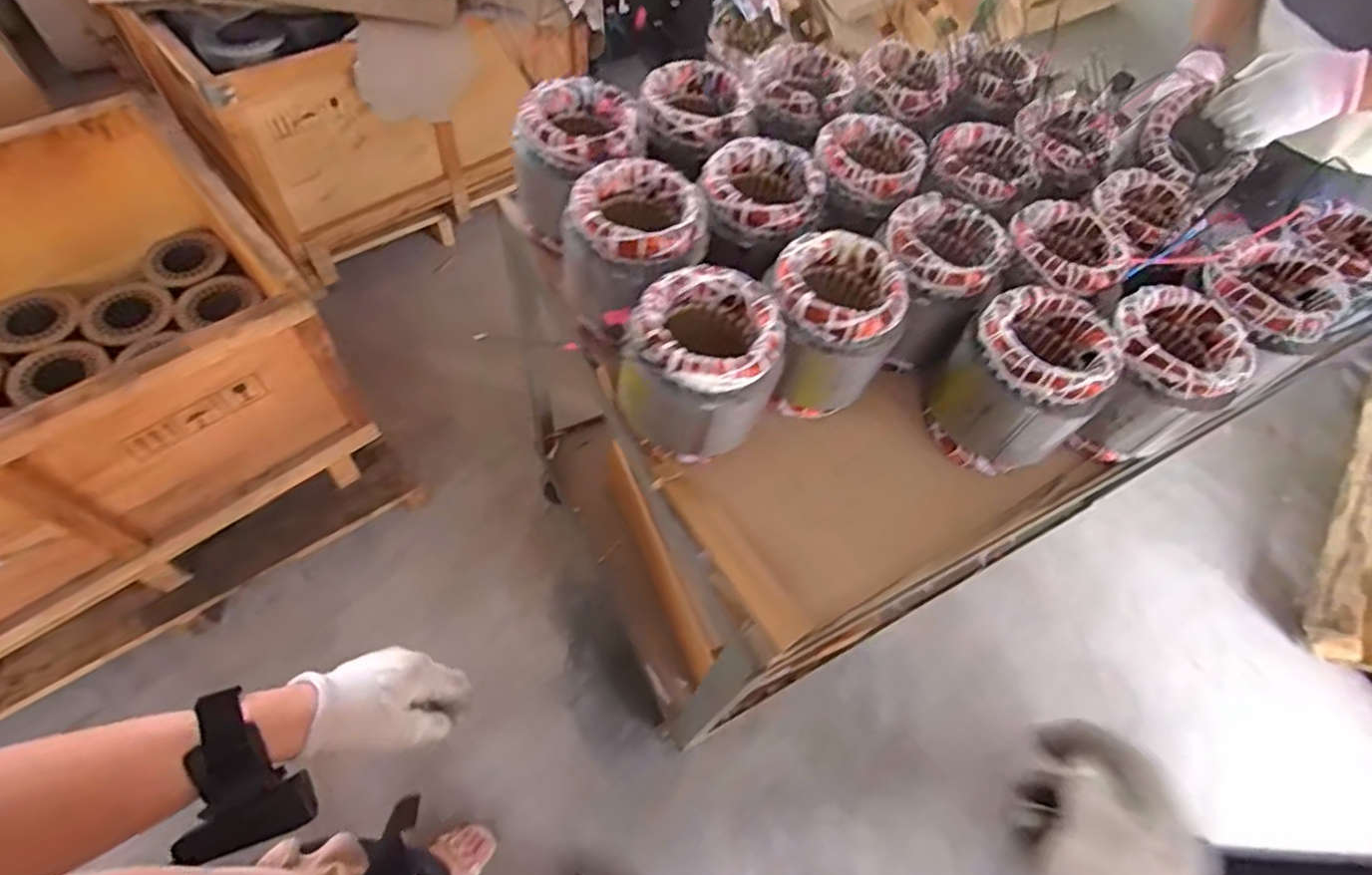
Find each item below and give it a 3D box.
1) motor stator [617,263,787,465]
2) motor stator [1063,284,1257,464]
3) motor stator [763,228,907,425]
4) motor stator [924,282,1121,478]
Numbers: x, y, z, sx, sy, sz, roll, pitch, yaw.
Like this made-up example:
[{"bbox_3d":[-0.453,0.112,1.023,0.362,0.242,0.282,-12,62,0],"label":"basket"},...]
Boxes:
[{"bbox_3d":[0.021,-0.068,0.635,0.129,0.146,0.138,34,61,12],"label":"motor stator"},{"bbox_3d":[0.507,-0.064,0.721,0.126,0.149,0.149,26,59,7],"label":"motor stator"},{"bbox_3d":[0.152,-0.117,0.695,0.124,0.158,0.136,4,59,-6],"label":"motor stator"},{"bbox_3d":[0.356,-0.057,0.689,0.143,0.158,0.138,4,59,-6],"label":"motor stator"}]

